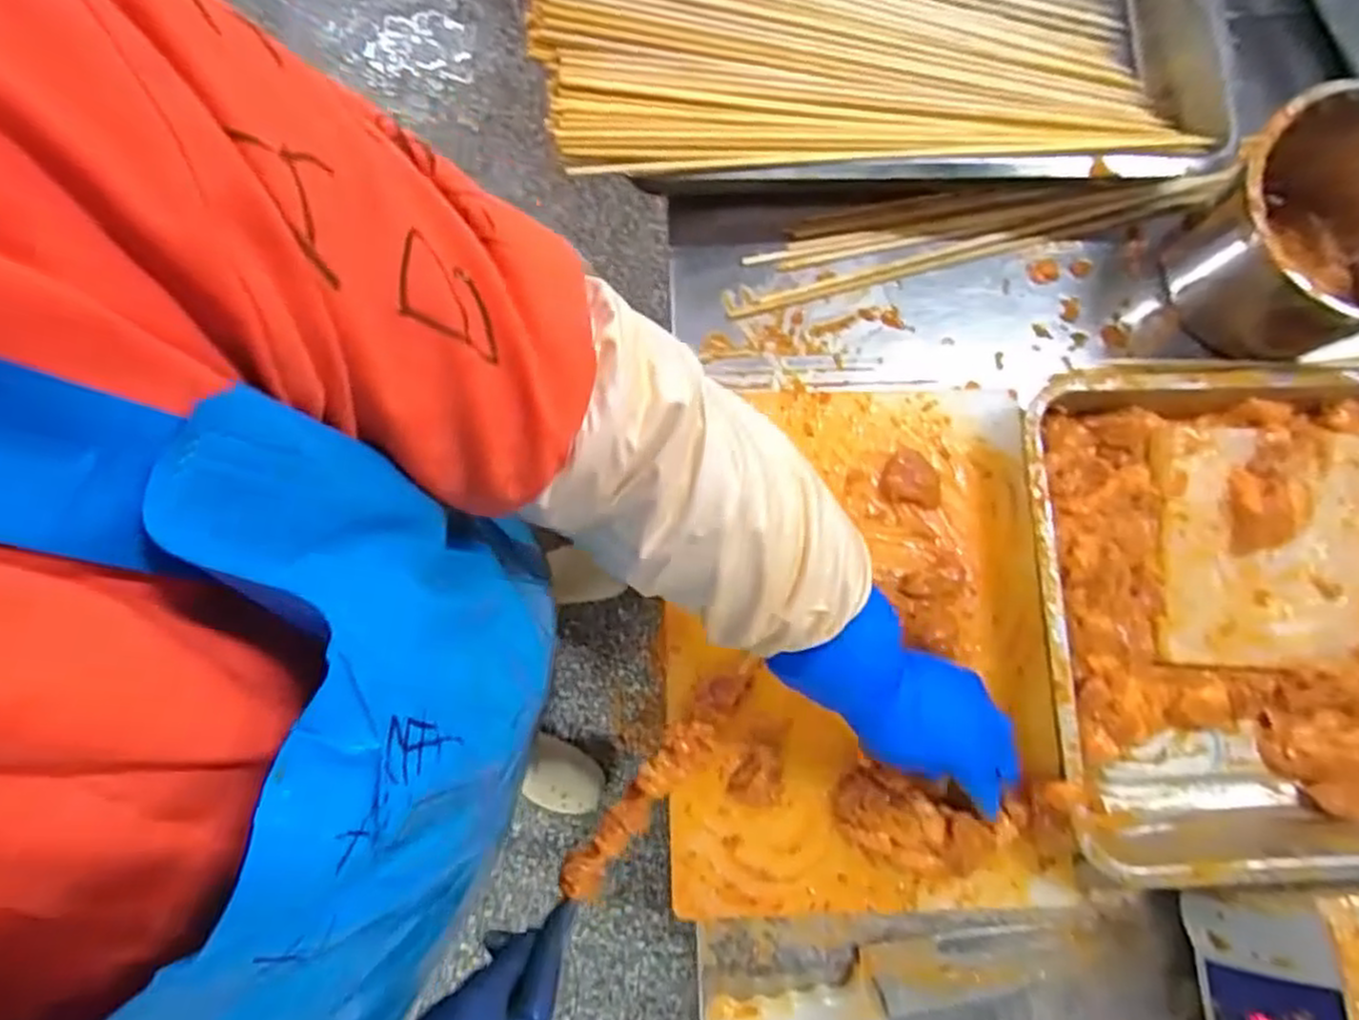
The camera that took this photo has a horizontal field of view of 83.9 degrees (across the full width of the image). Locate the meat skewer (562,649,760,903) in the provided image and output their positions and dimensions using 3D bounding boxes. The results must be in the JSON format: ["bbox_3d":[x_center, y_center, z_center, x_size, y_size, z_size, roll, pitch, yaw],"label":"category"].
[{"bbox_3d":[-0.010,0.180,0.517,0.031,0.024,0.190,39,73,9],"label":"meat skewer"}]

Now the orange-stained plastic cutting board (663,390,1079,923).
[{"bbox_3d":[0.129,0.093,0.548,0.277,0.033,0.374,-2,78,-1],"label":"orange-stained plastic cutting board"}]

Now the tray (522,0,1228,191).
[{"bbox_3d":[0.167,-0.418,0.620,0.553,0.121,0.364,0,81,1],"label":"tray"}]

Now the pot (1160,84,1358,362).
[{"bbox_3d":[0.480,-0.202,0.564,0.160,0.126,0.165,0,81,1],"label":"pot"}]

